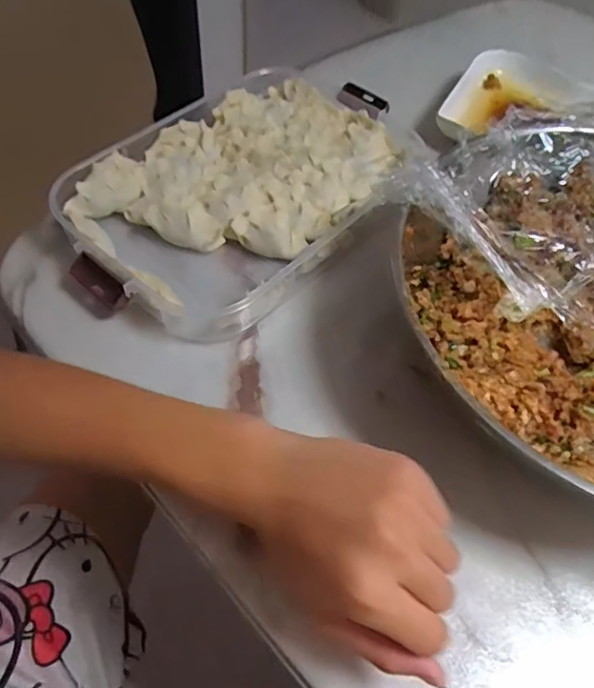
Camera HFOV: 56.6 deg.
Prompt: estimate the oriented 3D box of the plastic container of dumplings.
[{"bbox_3d":[-0.044,-0.146,0.506,0.217,0.046,0.345,33,59,18],"label":"plastic container of dumplings"}]

